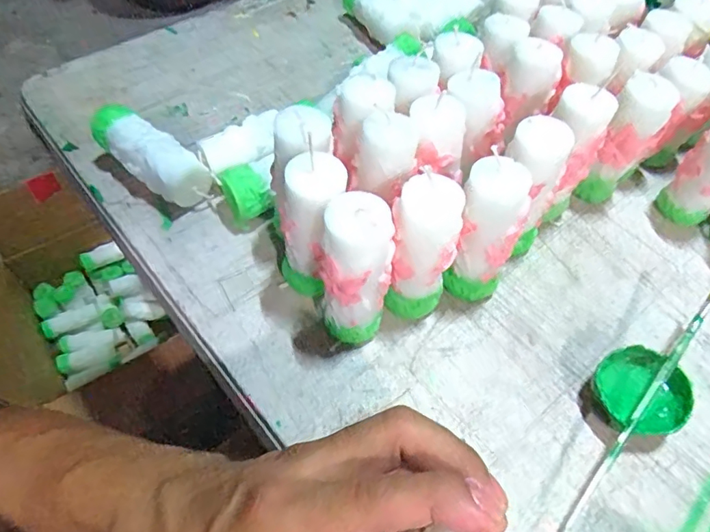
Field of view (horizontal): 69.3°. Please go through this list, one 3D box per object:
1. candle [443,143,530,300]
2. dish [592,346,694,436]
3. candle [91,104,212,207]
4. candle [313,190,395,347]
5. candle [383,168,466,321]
[{"bbox_3d":[0.086,-0.019,0.342,0.040,0.106,0.039,20,56,10],"label":"candle"},{"bbox_3d":[0.177,0.082,0.322,0.052,0.028,0.053,2,54,-2],"label":"dish"},{"bbox_3d":[-0.165,-0.085,0.407,0.105,0.046,0.034,30,58,17],"label":"candle"},{"bbox_3d":[-0.001,0.007,0.317,0.041,0.109,0.040,12,55,5],"label":"candle"},{"bbox_3d":[0.042,-0.008,0.329,0.039,0.108,0.035,1,54,-3],"label":"candle"}]

